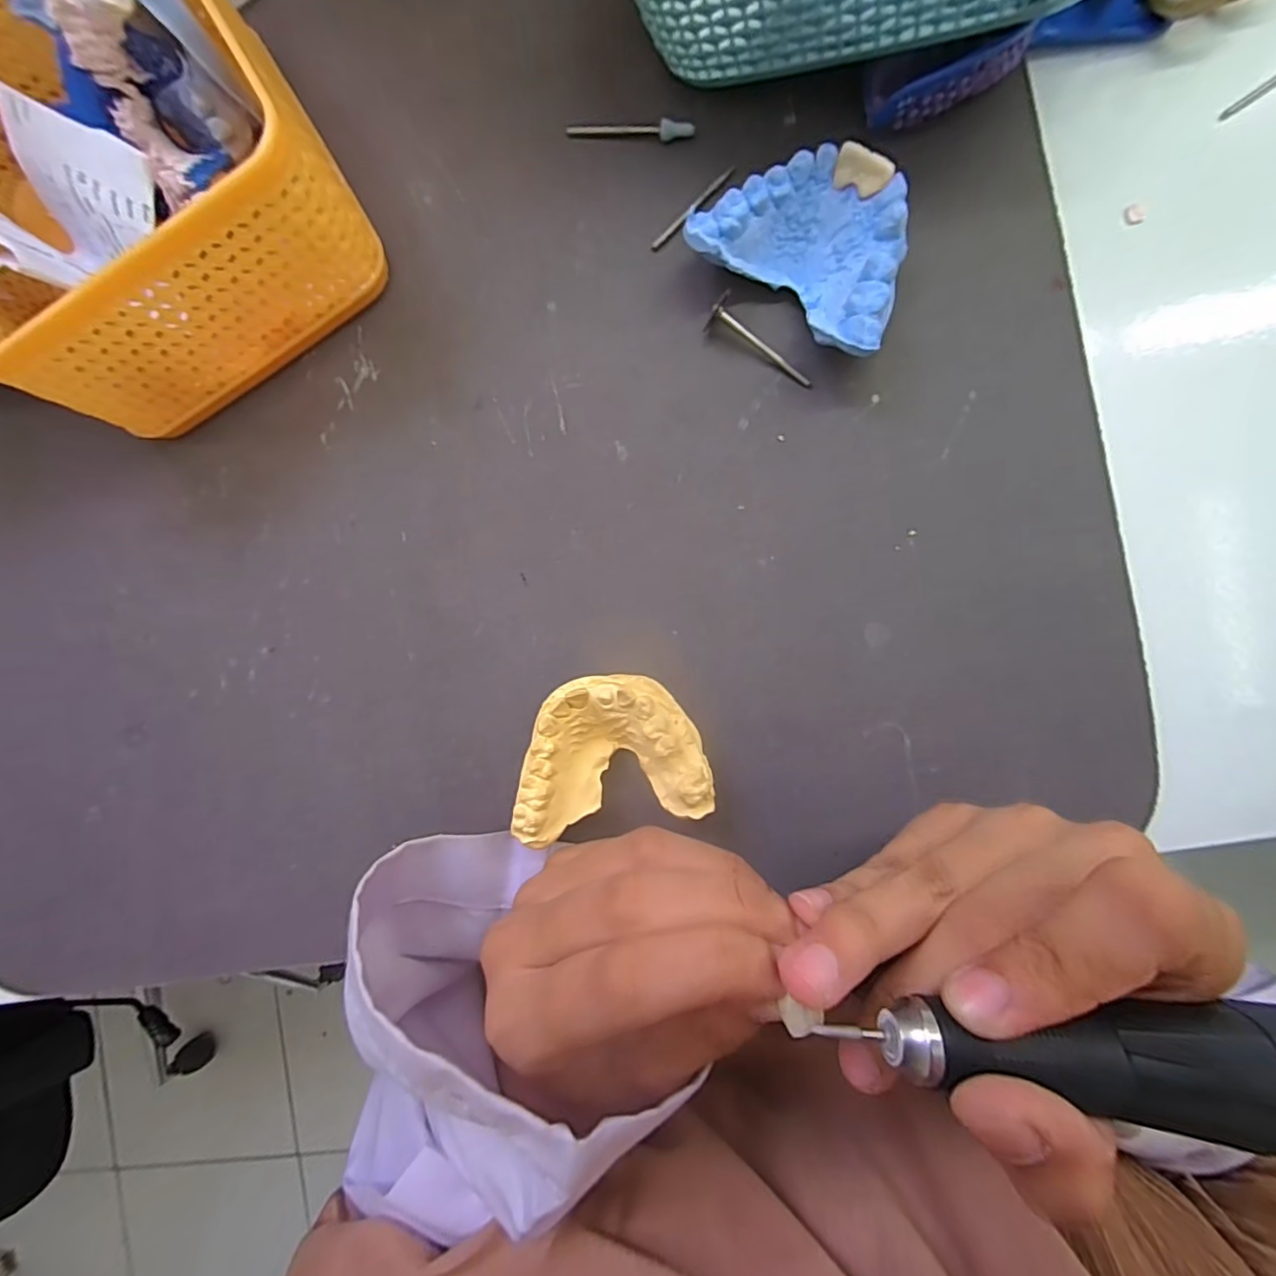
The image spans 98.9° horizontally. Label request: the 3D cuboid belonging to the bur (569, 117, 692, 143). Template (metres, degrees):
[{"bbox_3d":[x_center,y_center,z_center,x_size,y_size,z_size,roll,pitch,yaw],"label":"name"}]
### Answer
[{"bbox_3d":[-0.003,-0.192,0.206,0.049,0.005,0.006,9,91,6],"label":"bur"}]

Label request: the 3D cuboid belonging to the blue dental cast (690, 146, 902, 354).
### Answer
[{"bbox_3d":[0.061,-0.133,0.190,0.071,0.026,0.052,38,94,4],"label":"blue dental cast"}]

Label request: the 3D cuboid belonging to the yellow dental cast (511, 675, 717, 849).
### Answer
[{"bbox_3d":[-0.011,0.040,0.197,0.066,0.025,0.051,-13,89,6],"label":"yellow dental cast"}]

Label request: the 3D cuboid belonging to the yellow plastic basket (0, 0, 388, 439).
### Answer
[{"bbox_3d":[-0.183,-0.165,0.195,0.132,0.064,0.133,-34,87,5],"label":"yellow plastic basket"}]

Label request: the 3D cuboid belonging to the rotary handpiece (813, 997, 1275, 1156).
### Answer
[{"bbox_3d":[0.121,0.090,0.115,0.158,0.020,0.022,7,91,-2],"label":"rotary handpiece"}]

